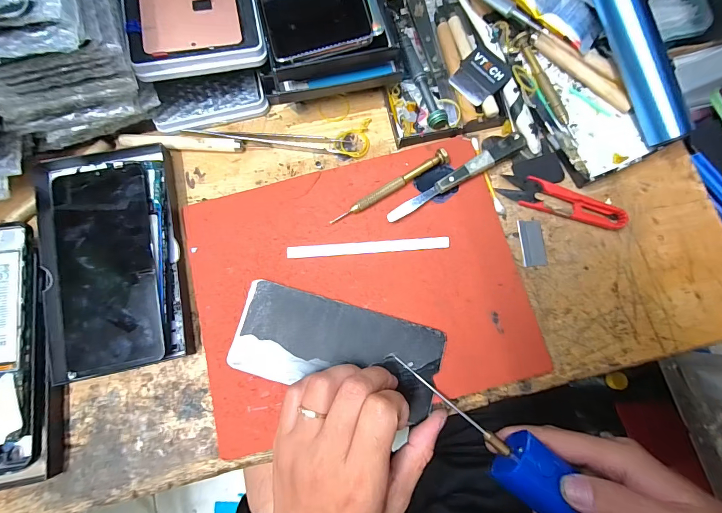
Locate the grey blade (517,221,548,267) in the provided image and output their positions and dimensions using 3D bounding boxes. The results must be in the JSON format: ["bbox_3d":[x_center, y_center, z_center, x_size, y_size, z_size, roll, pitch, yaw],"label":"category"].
[{"bbox_3d":[0.141,-0.011,0.292,0.019,0.004,0.038,-5,78,1],"label":"grey blade"}]

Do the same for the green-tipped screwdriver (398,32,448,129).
[{"bbox_3d":[0.054,-0.156,0.311,0.016,0.012,0.093,-16,79,-2],"label":"green-tipped screwdriver"}]

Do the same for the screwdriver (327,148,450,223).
[{"bbox_3d":[0.025,-0.056,0.292,0.108,0.011,0.011,-33,80,-5],"label":"screwdriver"}]

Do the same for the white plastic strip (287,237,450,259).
[{"bbox_3d":[0.006,-0.008,0.288,0.130,0.005,0.010,-4,78,1],"label":"white plastic strip"}]

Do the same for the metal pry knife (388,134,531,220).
[{"bbox_3d":[0.079,-0.066,0.293,0.131,0.009,0.013,-30,80,-5],"label":"metal pry knife"}]

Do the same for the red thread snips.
[{"bbox_3d":[0.166,-0.044,0.289,0.098,0.011,0.022,23,80,6],"label":"red thread snips"}]

